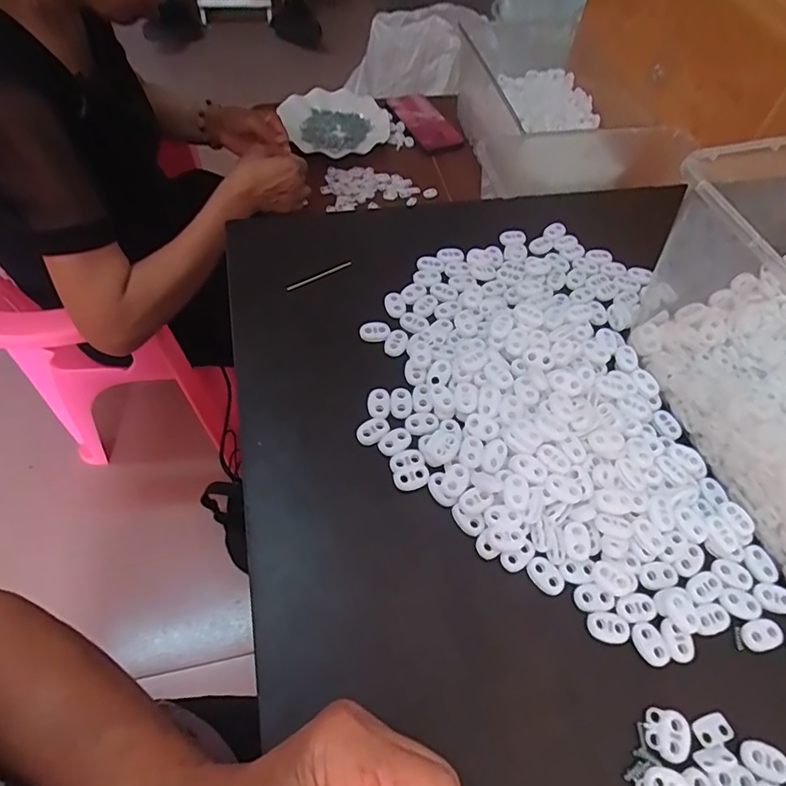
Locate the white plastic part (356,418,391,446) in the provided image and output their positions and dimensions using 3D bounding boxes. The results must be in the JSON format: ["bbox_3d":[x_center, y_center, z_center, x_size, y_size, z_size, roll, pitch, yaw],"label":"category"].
[{"bbox_3d":[-0.013,0.024,0.349,0.023,0.004,0.016,-26,63,-18],"label":"white plastic part"}]

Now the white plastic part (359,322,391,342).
[{"bbox_3d":[-0.013,-0.046,0.393,0.023,0.008,0.012,-12,59,-11],"label":"white plastic part"}]

